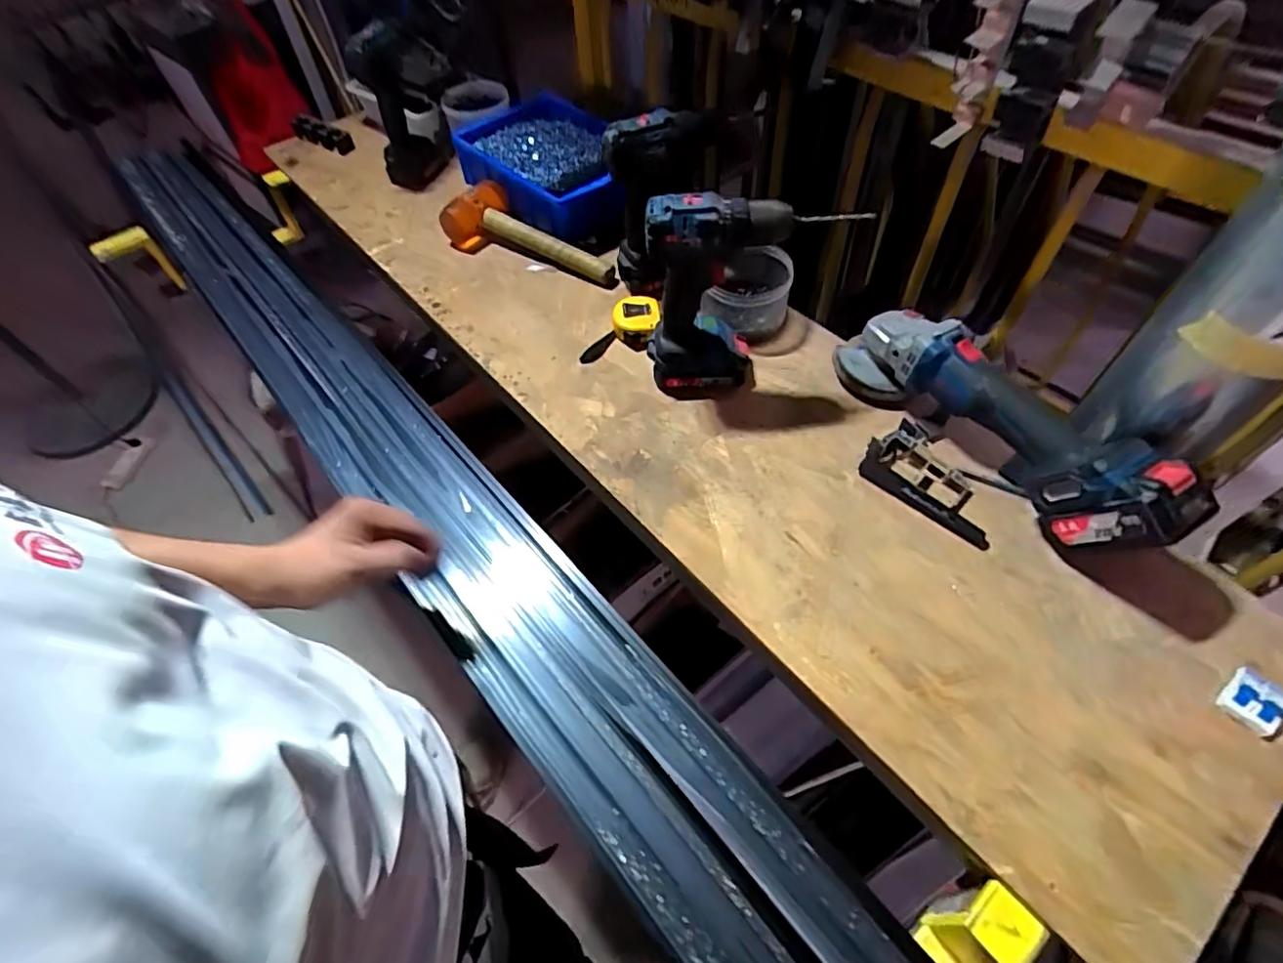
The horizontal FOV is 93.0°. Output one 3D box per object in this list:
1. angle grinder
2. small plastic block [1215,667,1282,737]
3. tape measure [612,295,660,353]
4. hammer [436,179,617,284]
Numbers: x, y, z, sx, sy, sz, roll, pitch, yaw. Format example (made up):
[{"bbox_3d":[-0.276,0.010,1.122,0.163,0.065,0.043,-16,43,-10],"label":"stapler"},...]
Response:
[{"bbox_3d":[0.370,-0.067,0.632,0.095,0.110,0.360,-29,57,-18],"label":"angle grinder"},{"bbox_3d":[0.512,0.184,0.507,0.048,0.010,0.042,-34,58,-21],"label":"small plastic block"},{"bbox_3d":[-0.006,-0.212,0.809,0.064,0.036,0.080,-2,52,0],"label":"tape measure"},{"bbox_3d":[-0.175,-0.351,0.908,0.298,0.058,0.104,38,62,26],"label":"hammer"}]

